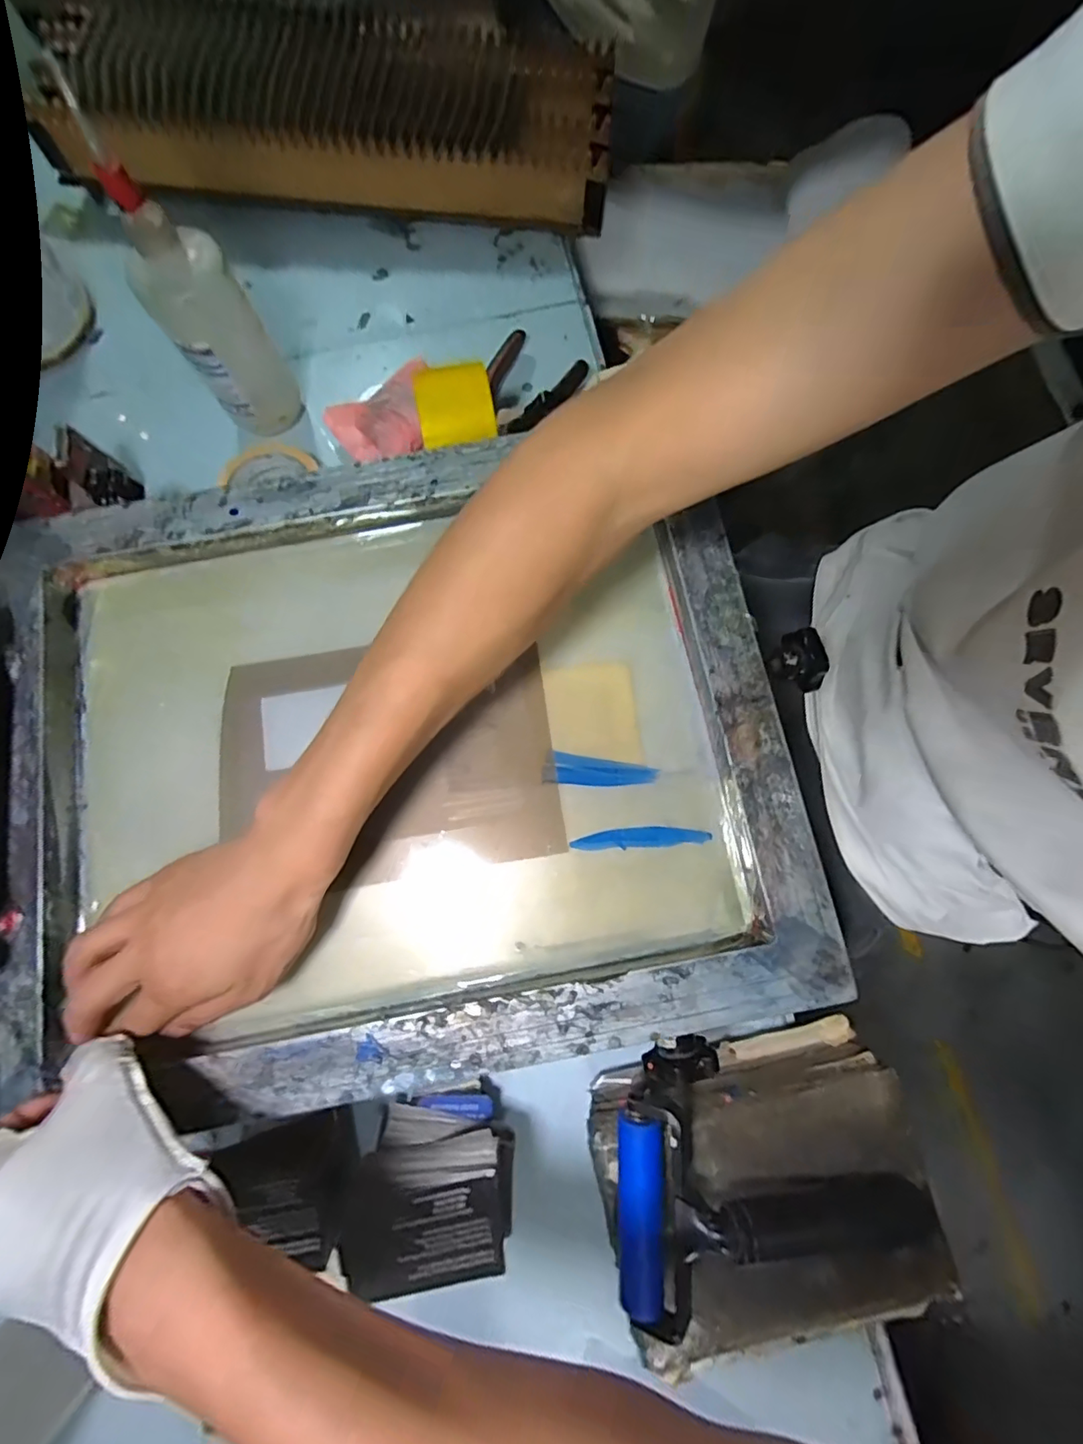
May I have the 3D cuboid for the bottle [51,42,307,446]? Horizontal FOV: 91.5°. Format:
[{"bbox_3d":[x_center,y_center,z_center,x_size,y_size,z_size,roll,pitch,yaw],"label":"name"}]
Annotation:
[{"bbox_3d":[-0.266,-0.323,0.416,0.063,0.221,0.057,-2,78,1],"label":"bottle"}]

